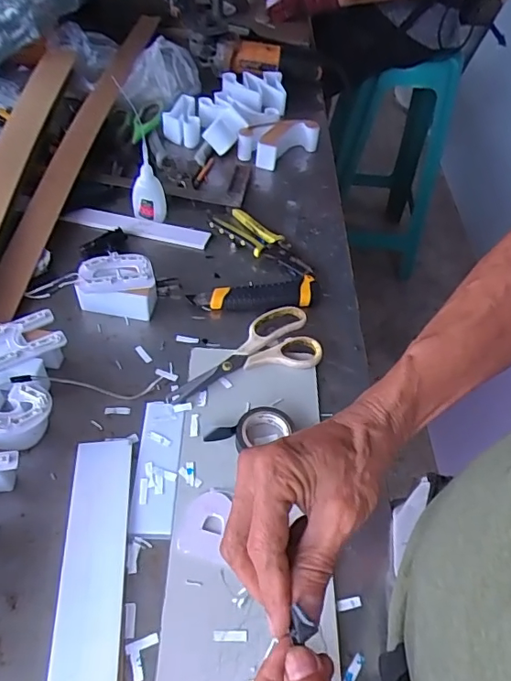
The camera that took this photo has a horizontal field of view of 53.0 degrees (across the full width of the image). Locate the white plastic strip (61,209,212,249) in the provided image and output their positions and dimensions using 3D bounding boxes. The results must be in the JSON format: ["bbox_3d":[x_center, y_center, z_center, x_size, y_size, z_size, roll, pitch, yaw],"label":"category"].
[{"bbox_3d":[-0.164,-0.156,0.705,0.200,0.012,0.031,11,51,3],"label":"white plastic strip"}]

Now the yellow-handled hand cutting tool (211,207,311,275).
[{"bbox_3d":[0.014,-0.134,0.698,0.150,0.022,0.052,36,56,20],"label":"yellow-handled hand cutting tool"}]

